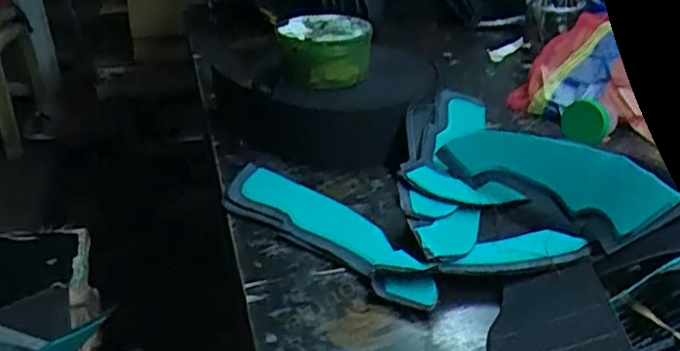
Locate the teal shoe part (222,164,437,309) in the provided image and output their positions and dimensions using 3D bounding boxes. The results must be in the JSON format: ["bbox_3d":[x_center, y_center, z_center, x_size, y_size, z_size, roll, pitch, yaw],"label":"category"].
[{"bbox_3d":[-0.008,0.046,0.564,0.237,0.022,0.065,26,39,38],"label":"teal shoe part"}]

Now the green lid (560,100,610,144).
[{"bbox_3d":[0.261,-0.055,0.686,0.047,0.046,0.014,60,16,20],"label":"green lid"}]

